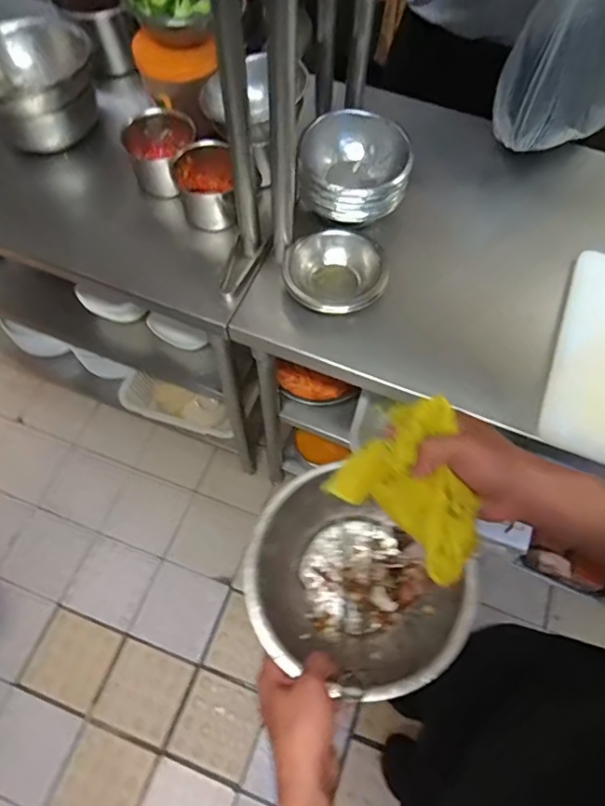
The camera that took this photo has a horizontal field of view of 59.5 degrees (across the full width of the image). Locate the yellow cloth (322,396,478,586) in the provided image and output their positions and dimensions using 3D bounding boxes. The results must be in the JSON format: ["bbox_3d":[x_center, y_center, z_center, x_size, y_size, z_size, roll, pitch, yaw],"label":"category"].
[{"bbox_3d":[0.103,0.068,0.435,0.125,0.040,0.106,43,77,15],"label":"yellow cloth"}]

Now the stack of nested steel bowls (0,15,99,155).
[{"bbox_3d":[-0.462,-0.546,0.910,0.184,0.131,0.174,1,65,0],"label":"stack of nested steel bowls"}]

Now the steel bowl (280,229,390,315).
[{"bbox_3d":[0.052,-0.193,0.788,0.147,0.061,0.123,-39,71,-17],"label":"steel bowl"}]

